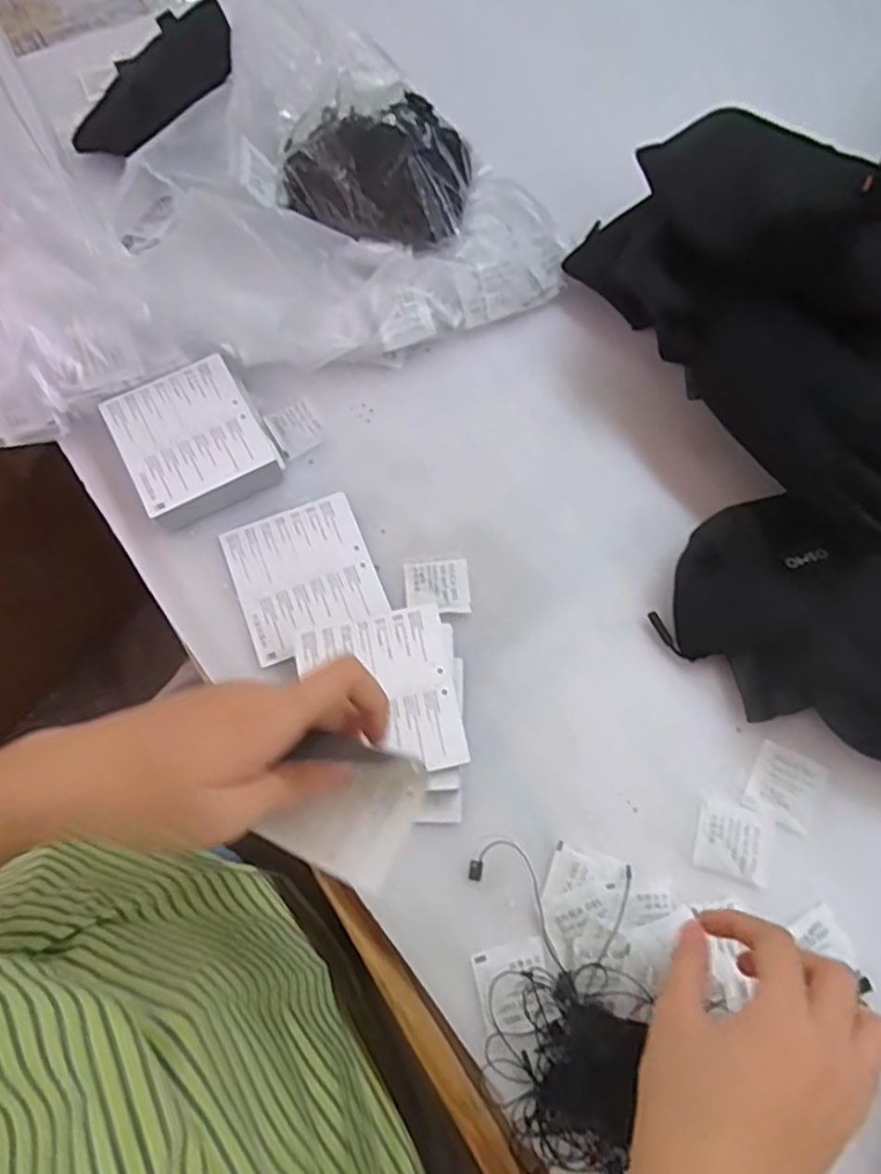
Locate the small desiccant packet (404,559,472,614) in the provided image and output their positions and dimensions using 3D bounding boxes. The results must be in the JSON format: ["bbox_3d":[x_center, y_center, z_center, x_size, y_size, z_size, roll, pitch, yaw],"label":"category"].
[{"bbox_3d":[-0.002,0.000,0.461,0.041,0.004,0.037,-4,68,-1],"label":"small desiccant packet"}]

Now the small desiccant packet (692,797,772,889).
[{"bbox_3d":[0.169,0.146,0.405,0.042,0.004,0.041,16,69,7],"label":"small desiccant packet"}]

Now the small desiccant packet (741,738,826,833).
[{"bbox_3d":[0.202,0.117,0.413,0.039,0.004,0.042,27,71,11],"label":"small desiccant packet"}]

